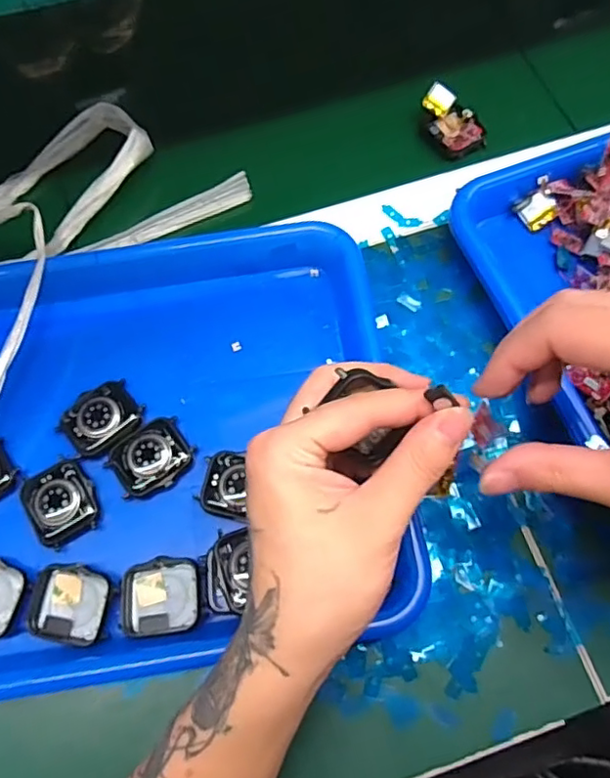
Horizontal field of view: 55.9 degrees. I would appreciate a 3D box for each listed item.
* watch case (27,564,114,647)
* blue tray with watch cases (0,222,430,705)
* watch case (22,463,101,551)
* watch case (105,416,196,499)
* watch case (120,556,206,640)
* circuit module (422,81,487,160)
[{"bbox_3d":[-0.126,0.115,0.307,0.044,0.008,0.038,9,69,5],"label":"watch case"},{"bbox_3d":[-0.116,0.026,0.337,0.326,0.029,0.261,-9,70,-1],"label":"blue tray with watch cases"},{"bbox_3d":[-0.140,0.064,0.326,0.037,0.006,0.043,-30,71,-9],"label":"watch case"},{"bbox_3d":[-0.090,0.039,0.336,0.045,0.009,0.039,-33,71,-11],"label":"watch case"},{"bbox_3d":[-0.076,0.112,0.309,0.043,0.013,0.039,-8,69,-2],"label":"watch case"},{"bbox_3d":[0.110,-0.202,0.431,0.037,0.015,0.057,-31,71,-10],"label":"circuit module"}]

